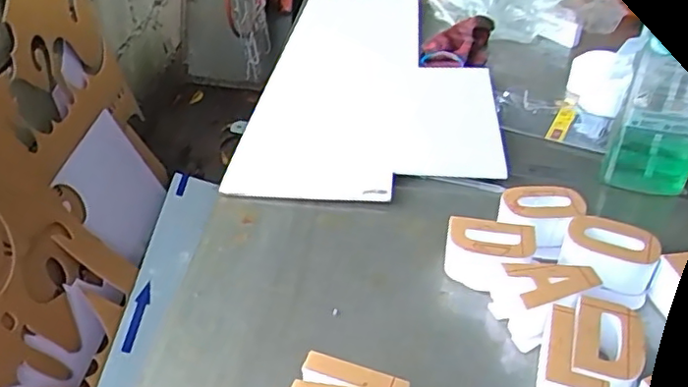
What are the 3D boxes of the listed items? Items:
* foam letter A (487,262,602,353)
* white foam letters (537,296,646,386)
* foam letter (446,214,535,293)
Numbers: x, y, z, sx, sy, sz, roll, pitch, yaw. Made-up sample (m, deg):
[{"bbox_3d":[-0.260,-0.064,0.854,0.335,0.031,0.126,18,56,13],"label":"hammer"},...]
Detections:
[{"bbox_3d":[0.187,0.095,0.565,0.086,0.051,0.066,-10,39,-13],"label":"foam letter A"},{"bbox_3d":[0.201,0.140,0.509,0.075,0.052,0.113,15,40,18],"label":"white foam letters"},{"bbox_3d":[0.142,0.062,0.607,0.083,0.048,0.064,9,38,11],"label":"foam letter"}]

